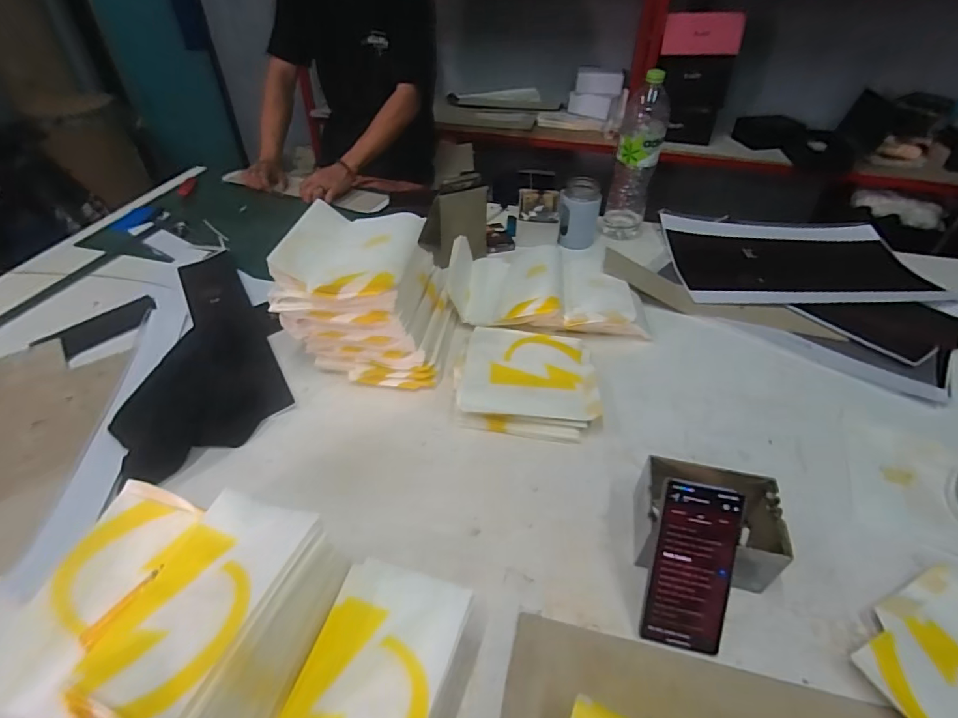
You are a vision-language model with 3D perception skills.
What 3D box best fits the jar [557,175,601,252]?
[{"bbox_3d":[0.216,-0.314,1.045,0.086,0.130,0.085,1,42,0],"label":"jar"}]

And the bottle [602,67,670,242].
[{"bbox_3d":[0.320,-0.397,1.000,0.085,0.319,0.076,14,44,14],"label":"bottle"}]

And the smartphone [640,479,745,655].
[{"bbox_3d":[0.210,0.204,0.481,0.075,0.163,0.008,9,3,12],"label":"smartphone"}]

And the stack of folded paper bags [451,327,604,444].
[{"bbox_3d":[0.073,0.030,0.747,0.206,0.041,0.199,5,43,5],"label":"stack of folded paper bags"}]

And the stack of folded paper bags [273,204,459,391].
[{"bbox_3d":[-0.162,-0.095,0.745,0.229,0.190,0.184,8,43,7],"label":"stack of folded paper bags"}]

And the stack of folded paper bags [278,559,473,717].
[{"bbox_3d":[-0.090,0.288,0.420,0.127,0.085,0.190,12,44,12],"label":"stack of folded paper bags"}]

